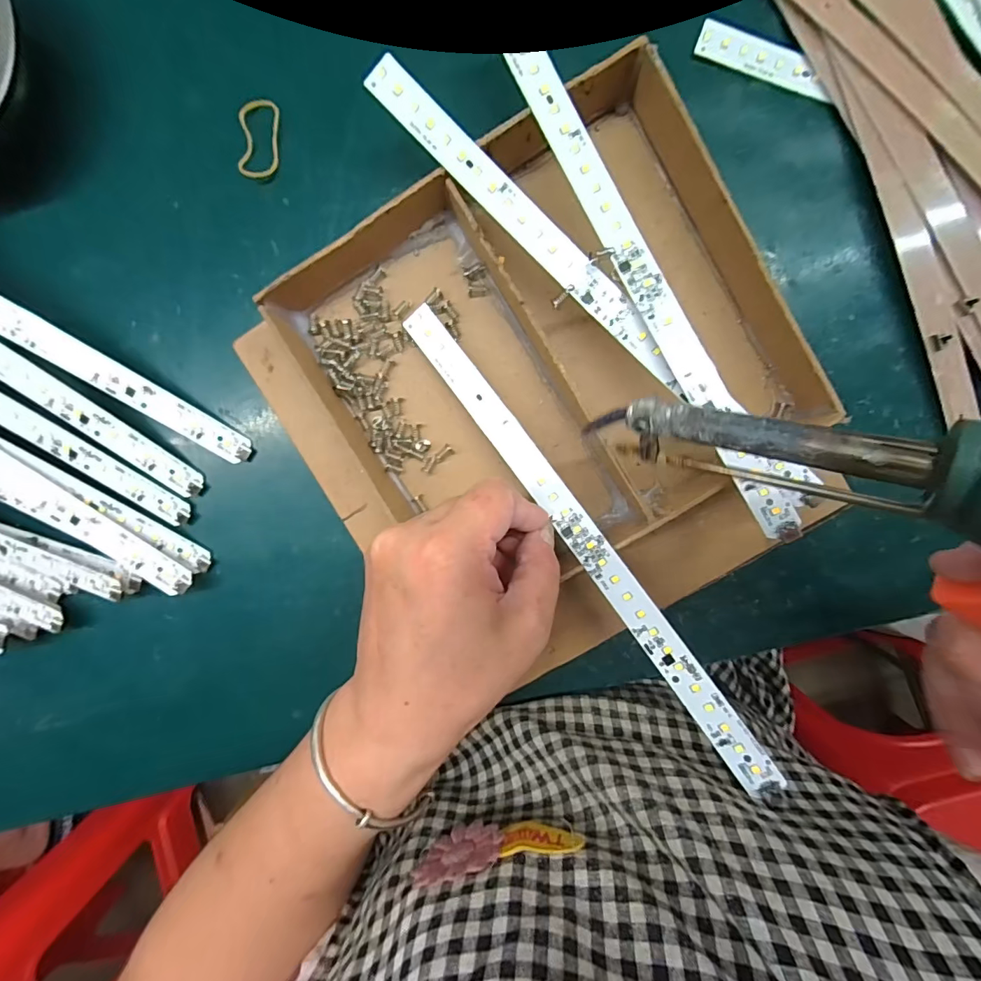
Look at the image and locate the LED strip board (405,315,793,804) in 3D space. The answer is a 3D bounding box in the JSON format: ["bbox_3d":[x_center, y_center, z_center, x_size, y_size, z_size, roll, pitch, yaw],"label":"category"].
[{"bbox_3d":[0.041,0.019,0.225,0.017,0.009,0.278,-37,81,5],"label":"LED strip board"}]

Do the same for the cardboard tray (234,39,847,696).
[{"bbox_3d":[0.029,-0.038,0.240,0.258,0.036,0.264,-32,95,5],"label":"cardboard tray"}]

